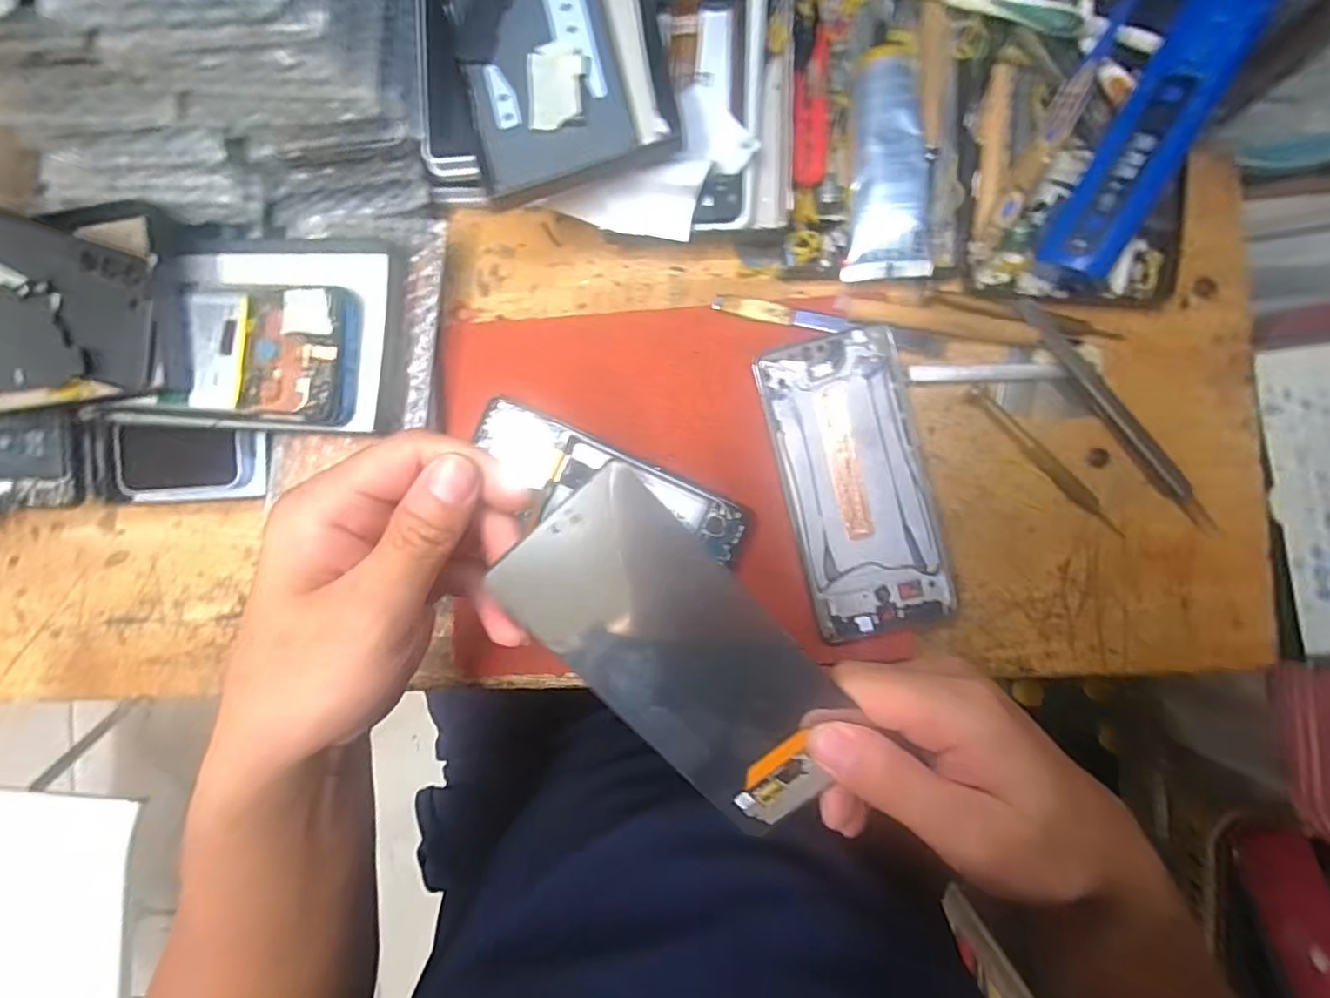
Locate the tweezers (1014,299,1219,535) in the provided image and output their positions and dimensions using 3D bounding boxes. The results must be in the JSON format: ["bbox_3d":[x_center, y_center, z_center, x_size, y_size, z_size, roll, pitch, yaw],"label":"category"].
[{"bbox_3d":[0.238,-0.045,0.296,0.013,0.013,0.152,-36,87,2],"label":"tweezers"}]

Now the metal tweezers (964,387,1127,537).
[{"bbox_3d":[0.204,-0.021,0.303,0.010,0.006,0.110,-43,86,2],"label":"metal tweezers"}]

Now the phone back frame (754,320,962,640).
[{"bbox_3d":[0.105,-0.009,0.306,0.075,0.011,0.160,-14,88,3],"label":"phone back frame"}]

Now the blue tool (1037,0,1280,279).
[{"bbox_3d":[0.228,-0.169,0.264,0.035,0.020,0.125,24,112,3],"label":"blue tool"}]

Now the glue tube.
[{"bbox_3d":[0.117,-0.176,0.298,0.041,0.018,0.114,-1,89,4],"label":"glue tube"}]

